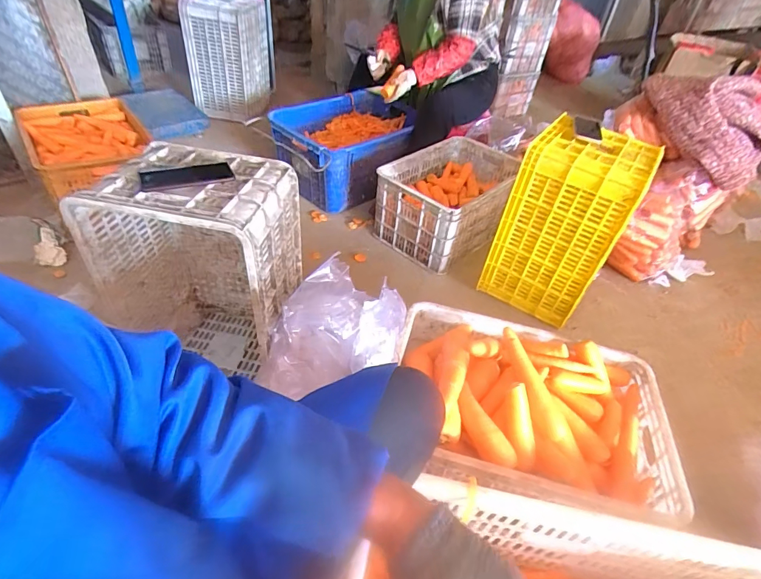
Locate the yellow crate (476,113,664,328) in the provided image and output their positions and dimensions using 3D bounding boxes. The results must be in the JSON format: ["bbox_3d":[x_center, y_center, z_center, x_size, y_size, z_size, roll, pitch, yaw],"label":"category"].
[{"bbox_3d":[0.544,-0.199,1.260,0.300,0.479,0.296,26,46,20],"label":"yellow crate"}]

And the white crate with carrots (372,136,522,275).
[{"bbox_3d":[0.272,-0.345,1.589,0.354,0.249,0.543,34,49,27],"label":"white crate with carrots"}]

